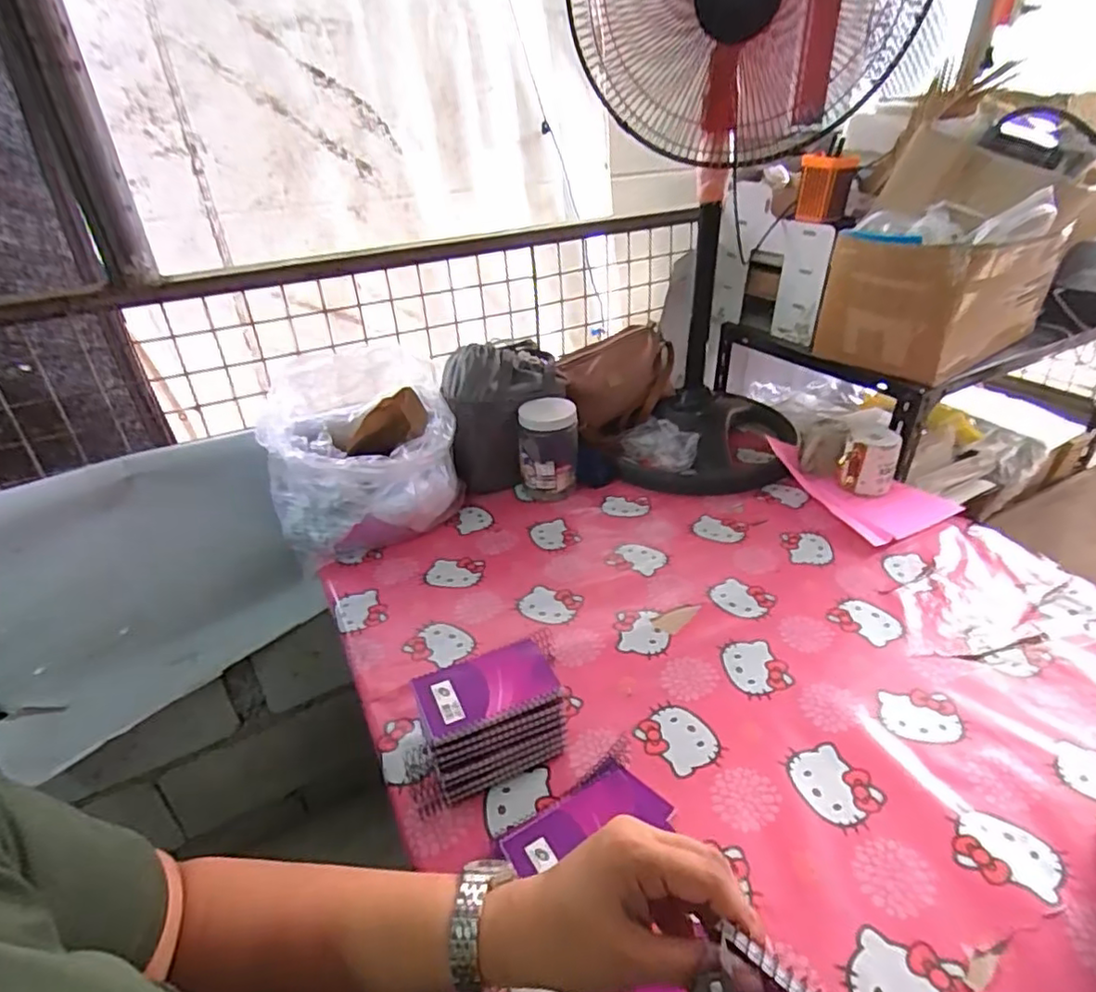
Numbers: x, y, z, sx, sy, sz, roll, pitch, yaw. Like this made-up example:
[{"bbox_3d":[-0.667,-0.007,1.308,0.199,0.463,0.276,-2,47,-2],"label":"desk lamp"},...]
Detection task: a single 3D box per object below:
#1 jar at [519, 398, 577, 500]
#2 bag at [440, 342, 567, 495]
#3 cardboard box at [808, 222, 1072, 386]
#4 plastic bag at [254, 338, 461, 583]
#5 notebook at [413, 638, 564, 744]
[{"bbox_3d":[0.000,-0.080,1.079,0.099,0.159,0.082,-3,31,0],"label":"jar"},{"bbox_3d":[-0.071,-0.137,1.096,0.210,0.248,0.107,-16,34,-20],"label":"bag"},{"bbox_3d":[0.671,-0.353,1.082,0.326,0.203,0.238,-20,35,-26],"label":"cardboard box"},{"bbox_3d":[-0.304,-0.078,1.007,0.291,0.263,0.234,-11,32,-13],"label":"plastic bag"},{"bbox_3d":[-0.060,0.191,0.613,0.132,0.015,0.081,-13,33,-16],"label":"notebook"}]

